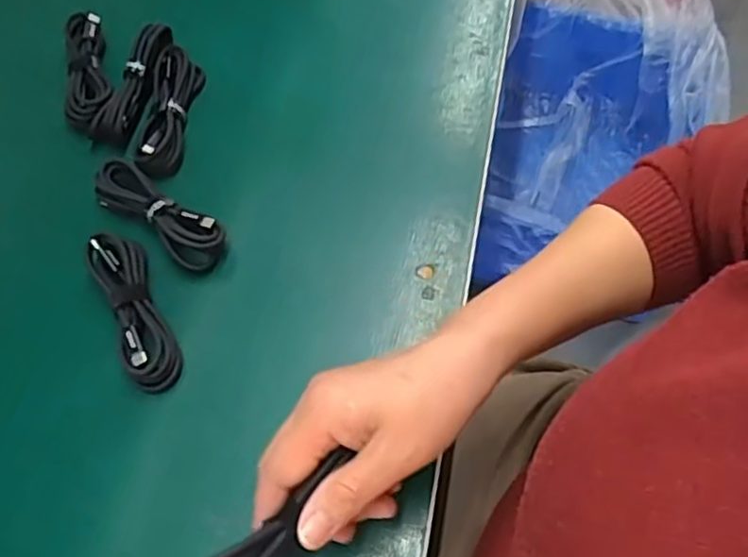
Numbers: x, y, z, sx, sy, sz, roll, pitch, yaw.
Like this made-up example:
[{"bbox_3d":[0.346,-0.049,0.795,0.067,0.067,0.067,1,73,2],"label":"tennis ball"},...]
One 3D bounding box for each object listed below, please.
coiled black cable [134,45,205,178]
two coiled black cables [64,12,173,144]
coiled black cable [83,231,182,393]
[{"bbox_3d":[-0.153,-0.125,0.503,0.032,0.020,0.113,2,61,2],"label":"coiled black cable"},{"bbox_3d":[-0.214,-0.160,0.513,0.092,0.019,0.106,14,62,9],"label":"two coiled black cables"},{"bbox_3d":[-0.151,0.020,0.423,0.032,0.023,0.105,-24,63,-12],"label":"coiled black cable"}]

